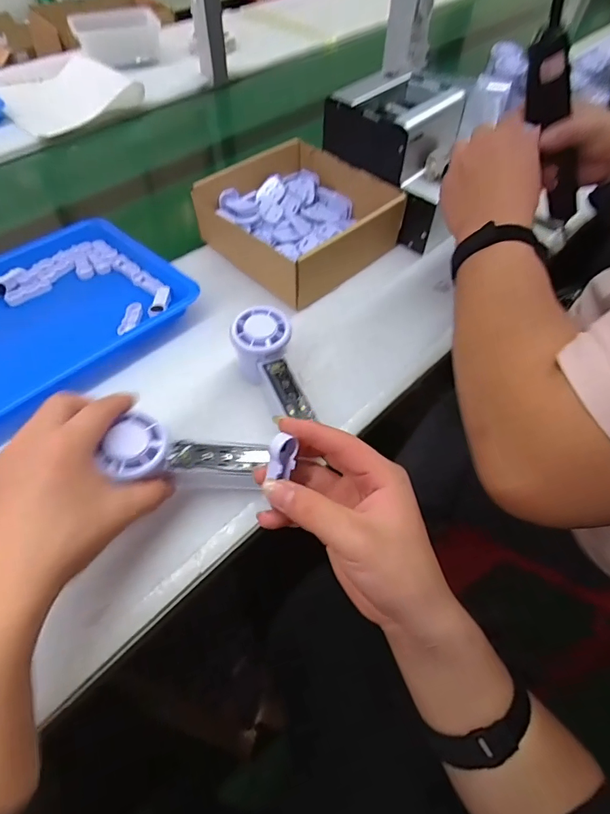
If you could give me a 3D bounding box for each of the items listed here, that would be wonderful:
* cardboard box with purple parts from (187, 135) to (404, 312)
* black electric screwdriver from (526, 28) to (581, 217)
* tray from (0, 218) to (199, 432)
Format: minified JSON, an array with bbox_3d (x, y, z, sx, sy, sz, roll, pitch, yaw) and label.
[{"bbox_3d":[-0.011,-0.245,0.563,0.207,0.066,0.190,40,64,23],"label":"cardboard box with purple parts"},{"bbox_3d":[0.292,-0.311,0.509,0.041,0.207,0.038,-6,49,34],"label":"black electric screwdriver"},{"bbox_3d":[-0.315,-0.094,0.481,0.262,0.045,0.336,35,62,21],"label":"tray"}]

